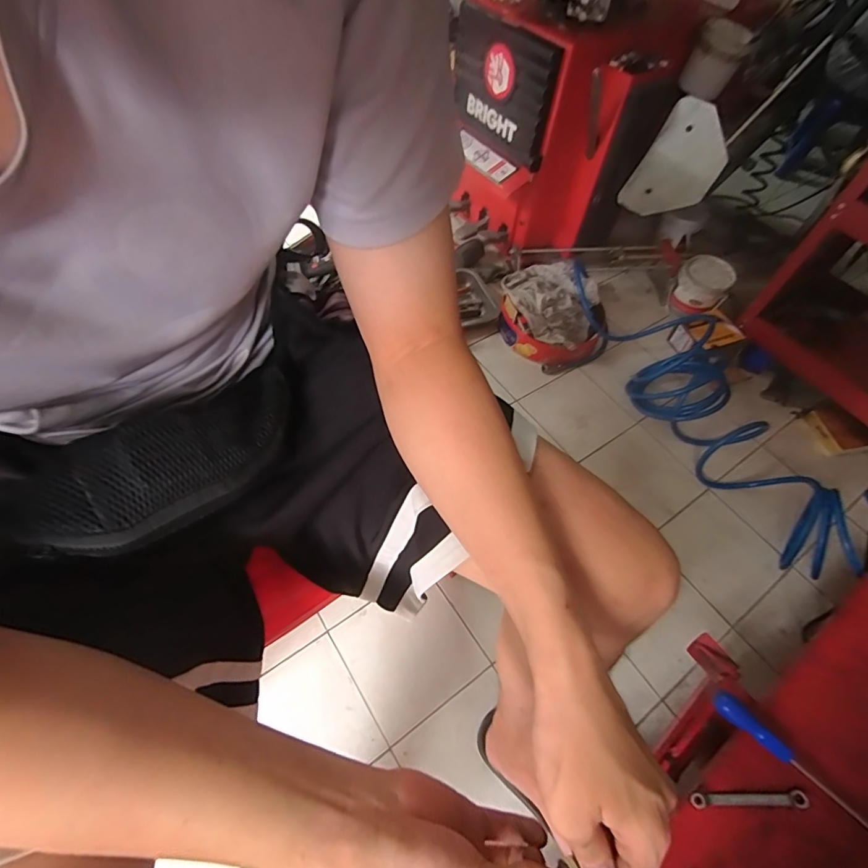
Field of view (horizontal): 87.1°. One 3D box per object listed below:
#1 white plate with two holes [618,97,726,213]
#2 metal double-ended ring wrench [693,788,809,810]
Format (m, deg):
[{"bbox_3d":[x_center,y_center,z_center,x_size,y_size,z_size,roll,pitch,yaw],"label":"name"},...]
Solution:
[{"bbox_3d":[0.555,-0.611,1.037,0.168,0.233,0.024,41,29,19],"label":"white plate with two holes"},{"bbox_3d":[0.367,0.426,0.532,0.132,0.013,0.016,1,57,-3],"label":"metal double-ended ring wrench"}]

